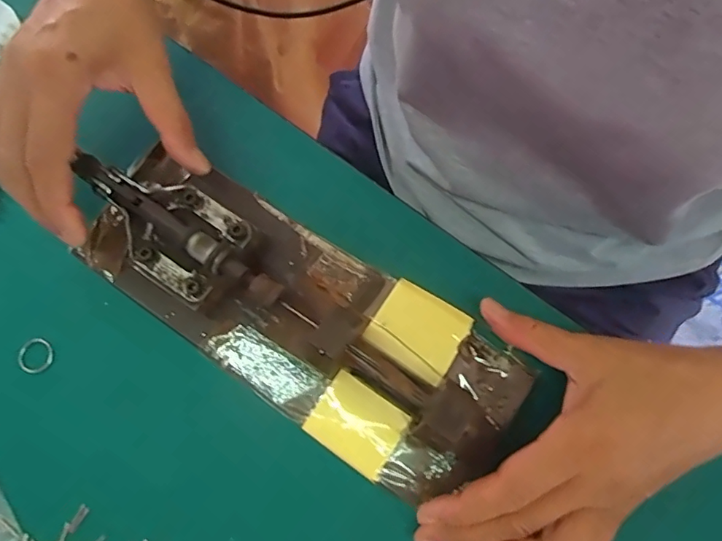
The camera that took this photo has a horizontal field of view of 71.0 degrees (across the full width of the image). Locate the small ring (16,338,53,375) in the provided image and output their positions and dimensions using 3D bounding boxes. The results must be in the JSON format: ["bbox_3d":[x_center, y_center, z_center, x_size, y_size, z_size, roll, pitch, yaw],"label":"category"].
[{"bbox_3d":[-0.201,0.053,0.314,0.020,0.006,0.022,0,75,0],"label":"small ring"}]

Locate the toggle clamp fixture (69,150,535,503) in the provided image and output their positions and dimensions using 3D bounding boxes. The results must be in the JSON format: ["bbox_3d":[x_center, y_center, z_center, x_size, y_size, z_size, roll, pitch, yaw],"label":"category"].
[{"bbox_3d":[-0.041,0.020,0.285,0.259,0.055,0.100,32,78,7],"label":"toggle clamp fixture"}]

